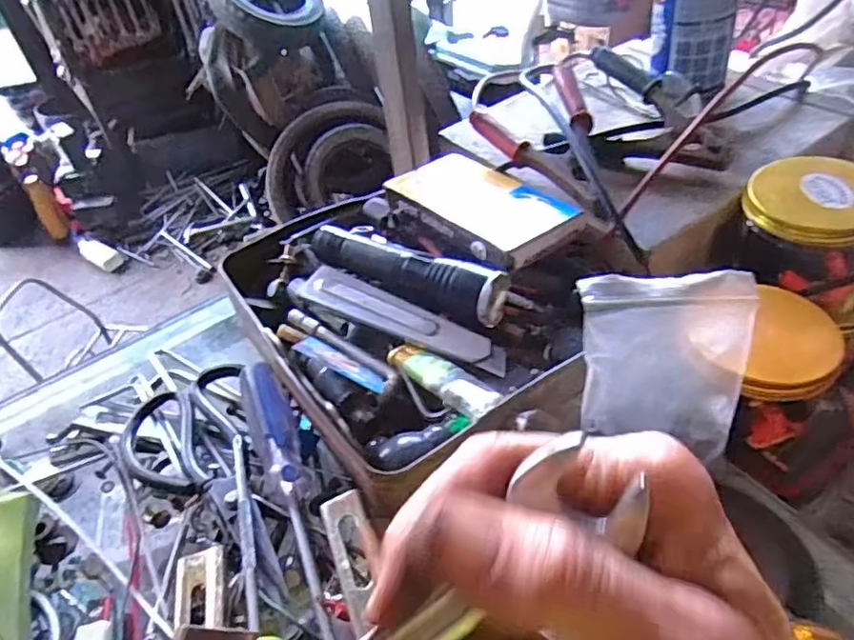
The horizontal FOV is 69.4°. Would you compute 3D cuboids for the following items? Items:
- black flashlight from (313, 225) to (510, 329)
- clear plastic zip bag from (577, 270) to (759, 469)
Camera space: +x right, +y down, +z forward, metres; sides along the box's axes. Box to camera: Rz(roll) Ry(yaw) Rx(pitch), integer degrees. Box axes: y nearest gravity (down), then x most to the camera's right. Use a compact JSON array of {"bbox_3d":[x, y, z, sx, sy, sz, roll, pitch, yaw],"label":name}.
[{"bbox_3d":[-0.019,-0.033,0.409,0.143,0.029,0.030,18,50,23],"label":"black flashlight"},{"bbox_3d":[0.128,0.025,0.332,0.093,0.097,0.012,-1,4,-8],"label":"clear plastic zip bag"}]

